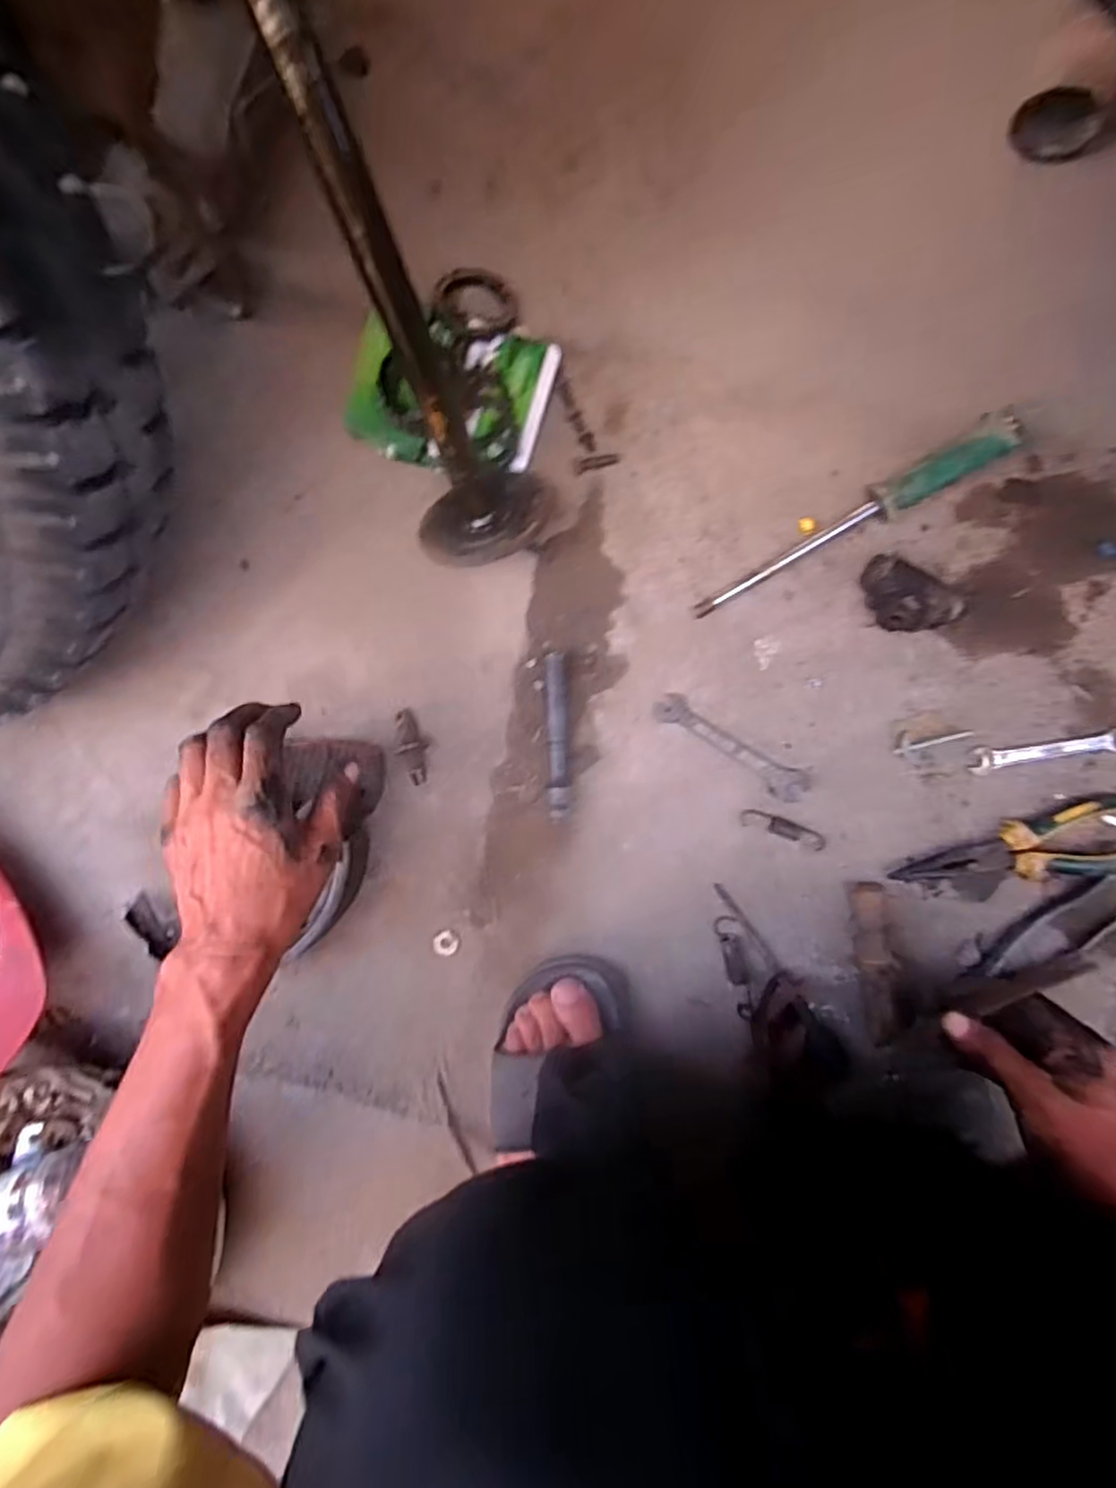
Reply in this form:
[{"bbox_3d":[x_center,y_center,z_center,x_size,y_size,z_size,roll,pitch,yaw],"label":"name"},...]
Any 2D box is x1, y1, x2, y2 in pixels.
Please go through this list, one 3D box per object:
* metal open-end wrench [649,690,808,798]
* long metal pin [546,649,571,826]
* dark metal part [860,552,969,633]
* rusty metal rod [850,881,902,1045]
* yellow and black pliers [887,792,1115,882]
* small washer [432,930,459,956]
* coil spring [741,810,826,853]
[{"bbox_3d":[0.136,0.003,0.530,0.131,0.009,0.031,30,94,1],"label":"metal open-end wrench"},{"bbox_3d":[0.000,-0.005,0.536,0.017,0.015,0.130,-1,94,3],"label":"long metal pin"},{"bbox_3d":[0.256,-0.107,0.505,0.071,0.034,0.042,36,94,0],"label":"dark metal part"},{"bbox_3d":[0.247,0.169,0.525,0.024,0.025,0.119,-5,93,3],"label":"rusty metal rod"},{"bbox_3d":[0.347,0.073,0.509,0.179,0.029,0.061,-3,93,3],"label":"yellow and black pliers"},{"bbox_3d":[-0.092,0.163,0.552,0.022,0.004,0.020,0,94,3],"label":"small washer"},{"bbox_3d":[0.179,0.067,0.530,0.068,0.006,0.015,20,94,1],"label":"coil spring"}]

